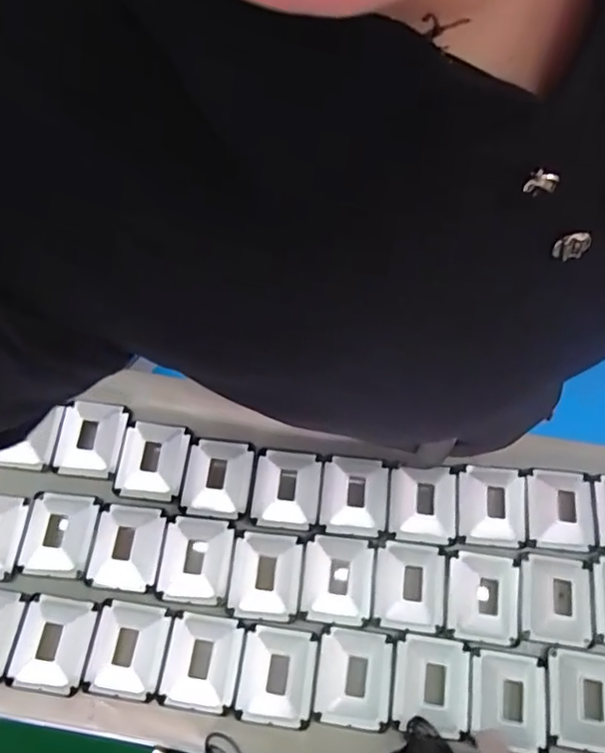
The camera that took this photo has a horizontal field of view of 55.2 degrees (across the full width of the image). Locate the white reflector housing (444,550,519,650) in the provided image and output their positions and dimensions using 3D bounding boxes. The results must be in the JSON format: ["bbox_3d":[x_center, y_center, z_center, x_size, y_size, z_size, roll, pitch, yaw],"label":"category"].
[{"bbox_3d":[0.172,0.208,0.543,0.066,0.014,0.078,9,69,3],"label":"white reflector housing"}]

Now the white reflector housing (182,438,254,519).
[{"bbox_3d":[-0.087,0.103,0.592,0.065,0.016,0.077,5,69,2],"label":"white reflector housing"}]

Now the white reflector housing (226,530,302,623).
[{"bbox_3d":[-0.036,0.190,0.553,0.066,0.013,0.078,6,69,2],"label":"white reflector housing"}]

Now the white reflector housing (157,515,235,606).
[{"bbox_3d":[-0.104,0.177,0.560,0.065,0.010,0.078,5,69,2],"label":"white reflector housing"}]

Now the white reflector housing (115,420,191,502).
[{"bbox_3d":[-0.156,0.085,0.598,0.067,0.016,0.079,7,69,2],"label":"white reflector housing"}]

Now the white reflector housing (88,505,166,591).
[{"bbox_3d":[-0.173,0.166,0.564,0.066,0.016,0.078,6,69,2],"label":"white reflector housing"}]

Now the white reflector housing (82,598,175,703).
[{"bbox_3d":[-0.161,0.250,0.530,0.068,0.014,0.079,7,69,3],"label":"white reflector housing"}]

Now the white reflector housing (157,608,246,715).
[{"bbox_3d":[-0.092,0.259,0.525,0.068,0.015,0.078,9,69,3],"label":"white reflector housing"}]

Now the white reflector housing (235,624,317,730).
[{"bbox_3d":[-0.023,0.267,0.517,0.066,0.013,0.078,7,69,3],"label":"white reflector housing"}]

